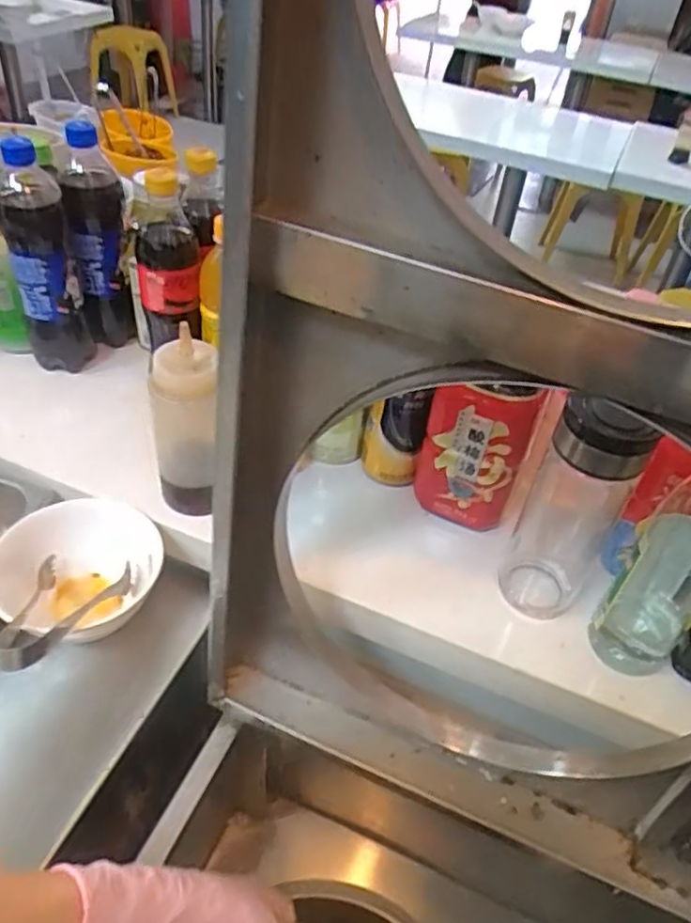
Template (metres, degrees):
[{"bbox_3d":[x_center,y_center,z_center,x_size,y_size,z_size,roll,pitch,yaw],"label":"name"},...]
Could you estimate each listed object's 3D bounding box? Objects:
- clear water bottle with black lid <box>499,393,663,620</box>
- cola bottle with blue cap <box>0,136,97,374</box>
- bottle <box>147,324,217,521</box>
[{"bbox_3d":[0.187,0.032,0.558,0.072,0.203,0.079,26,46,19],"label":"clear water bottle with black lid"},{"bbox_3d":[-0.312,-0.200,0.712,0.062,0.219,0.072,-15,47,-22],"label":"cola bottle with blue cap"},{"bbox_3d":[-0.139,-0.029,0.595,0.054,0.162,0.064,-5,44,-14],"label":"bottle"}]

